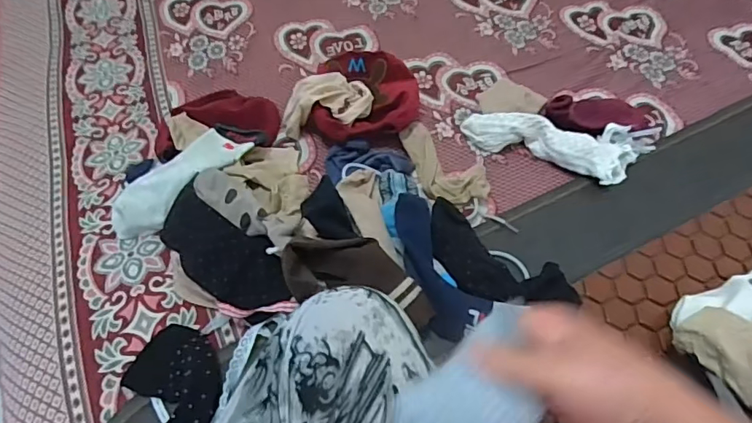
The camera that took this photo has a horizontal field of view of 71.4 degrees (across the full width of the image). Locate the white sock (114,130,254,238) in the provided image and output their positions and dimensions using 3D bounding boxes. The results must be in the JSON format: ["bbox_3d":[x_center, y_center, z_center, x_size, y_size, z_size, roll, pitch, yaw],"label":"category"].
[{"bbox_3d":[-0.244,-0.041,0.642,0.182,0.031,0.084,-39,61,-6],"label":"white sock"}]

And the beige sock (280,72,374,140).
[{"bbox_3d":[-0.067,-0.136,0.713,0.120,0.085,0.057,8,55,7],"label":"beige sock"}]

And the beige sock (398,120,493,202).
[{"bbox_3d":[0.093,-0.065,0.686,0.091,0.032,0.140,-14,55,-8],"label":"beige sock"}]

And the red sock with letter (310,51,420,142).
[{"bbox_3d":[-0.012,-0.158,0.717,0.140,0.041,0.148,3,55,4],"label":"red sock with letter"}]

